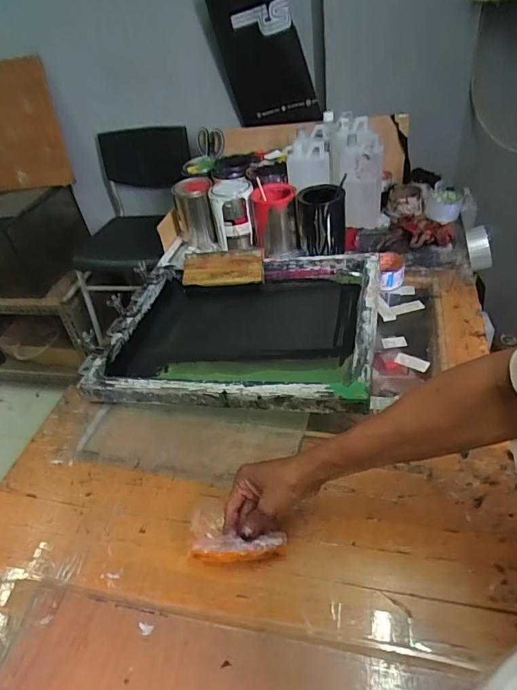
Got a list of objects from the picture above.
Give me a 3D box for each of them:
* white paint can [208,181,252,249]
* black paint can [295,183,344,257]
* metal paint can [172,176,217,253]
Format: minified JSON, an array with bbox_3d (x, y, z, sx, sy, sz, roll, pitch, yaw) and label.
[{"bbox_3d":[-0.062,-0.324,1.117,0.104,0.150,0.114,-6,41,4],"label":"white paint can"},{"bbox_3d":[0.146,-0.293,1.051,0.115,0.136,0.120,-2,41,8],"label":"black paint can"},{"bbox_3d":[-0.165,-0.350,1.174,0.100,0.153,0.121,-8,40,1],"label":"metal paint can"}]

